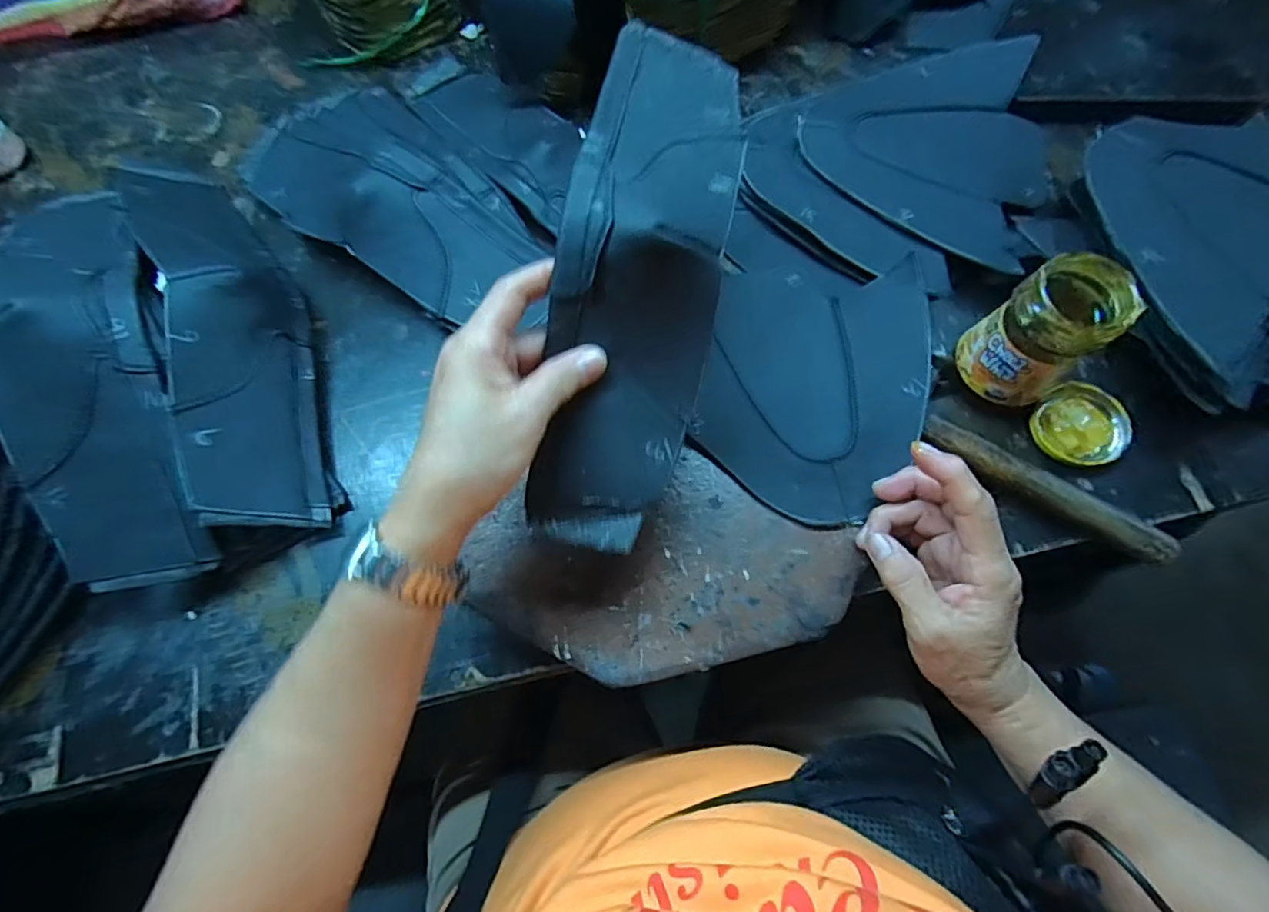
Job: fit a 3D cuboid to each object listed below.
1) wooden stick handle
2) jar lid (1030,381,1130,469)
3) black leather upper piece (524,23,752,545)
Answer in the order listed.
[{"bbox_3d":[0.262,0.020,0.374,0.159,0.013,0.019,31,76,10],"label":"wooden stick handle"},{"bbox_3d":[0.307,-0.022,0.402,0.056,0.016,0.057,0,72,1],"label":"jar lid"},{"bbox_3d":[0.005,-0.099,0.318,0.082,0.073,0.295,10,90,5],"label":"black leather upper piece"}]

